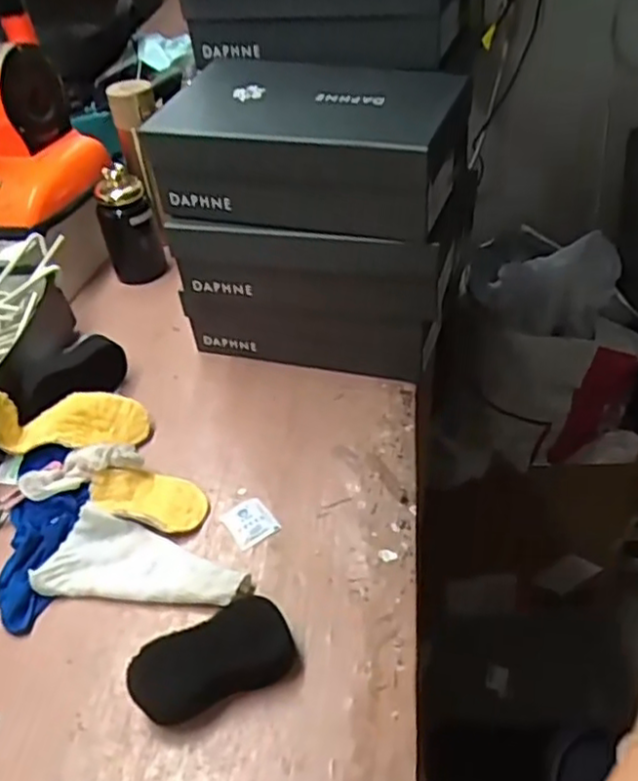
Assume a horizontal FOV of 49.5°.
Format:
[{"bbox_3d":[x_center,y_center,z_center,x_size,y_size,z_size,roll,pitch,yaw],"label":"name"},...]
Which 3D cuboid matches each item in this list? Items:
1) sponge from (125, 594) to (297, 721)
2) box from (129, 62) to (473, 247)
[{"bbox_3d":[-0.087,0.215,0.559,0.130,0.037,0.064,-17,43,-12],"label":"sponge"},{"bbox_3d":[-0.006,-0.260,0.723,0.292,0.108,0.187,11,45,19],"label":"box"}]

